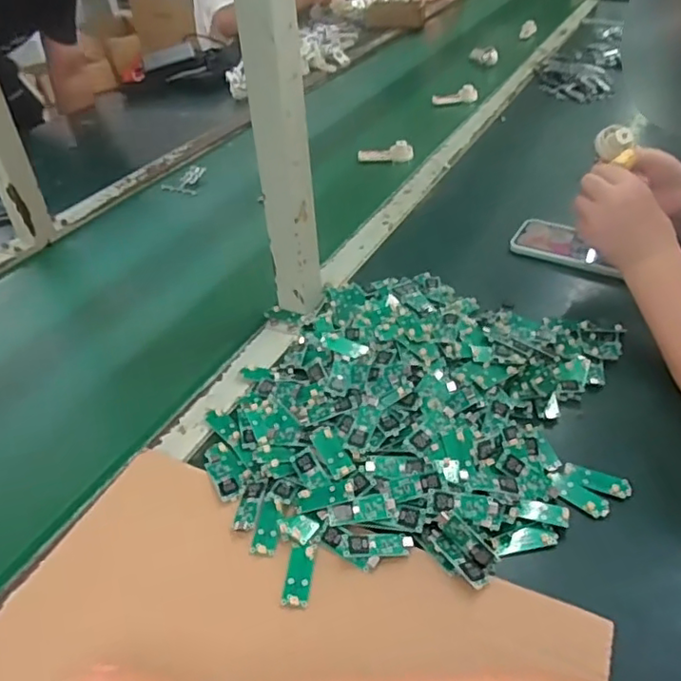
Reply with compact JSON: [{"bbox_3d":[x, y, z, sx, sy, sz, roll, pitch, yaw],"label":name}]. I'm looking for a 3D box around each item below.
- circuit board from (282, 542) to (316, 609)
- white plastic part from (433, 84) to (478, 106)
[{"bbox_3d":[-0.031,0.170,0.439,0.018,0.004,0.048,3,39,6],"label":"circuit board"},{"bbox_3d":[0.242,-0.513,1.264,0.095,0.035,0.022,-12,40,-12],"label":"white plastic part"}]

